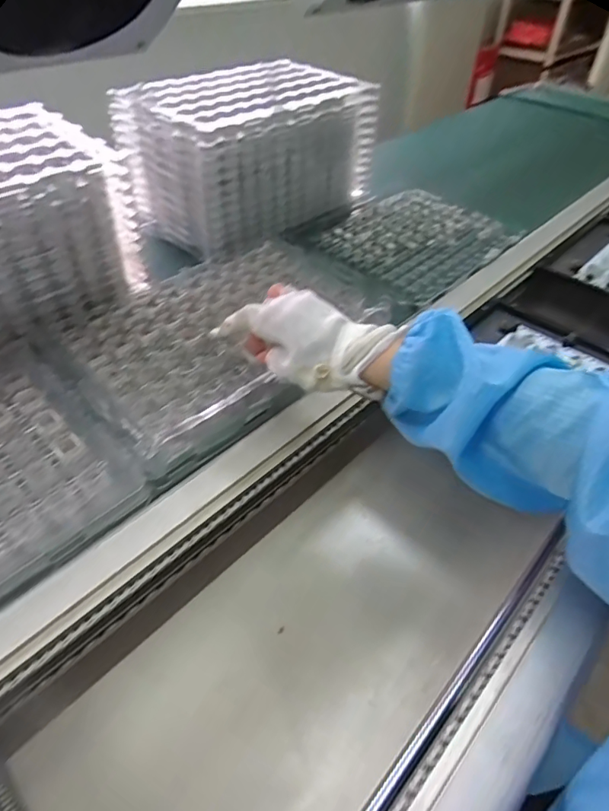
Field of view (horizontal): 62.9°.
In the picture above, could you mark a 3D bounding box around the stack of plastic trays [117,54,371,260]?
[{"bbox_3d":[-0.071,-0.386,0.746,0.194,0.161,0.331,33,52,31],"label":"stack of plastic trays"}]

